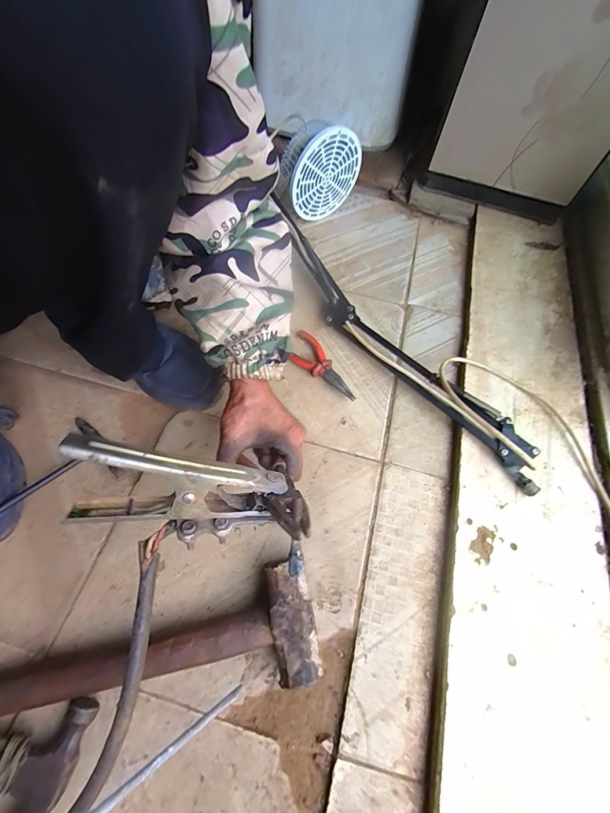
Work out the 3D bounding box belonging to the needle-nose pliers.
[{"bbox_3d":[0.031,-0.066,0.500,0.135,0.020,0.057,36,67,14],"label":"needle-nose pliers"}]

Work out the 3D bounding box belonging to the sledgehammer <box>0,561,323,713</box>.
[{"bbox_3d":[-0.150,0.225,0.328,0.322,0.045,0.108,-3,64,-5],"label":"sledgehammer"}]

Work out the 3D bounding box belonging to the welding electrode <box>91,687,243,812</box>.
[{"bbox_3d":[-0.085,0.171,0.140,0.141,0.004,0.004,-2,55,-50],"label":"welding electrode"}]

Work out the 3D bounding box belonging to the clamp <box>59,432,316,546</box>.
[{"bbox_3d":[-0.091,0.073,0.263,0.179,0.071,0.060,17,64,-13],"label":"clamp"}]

